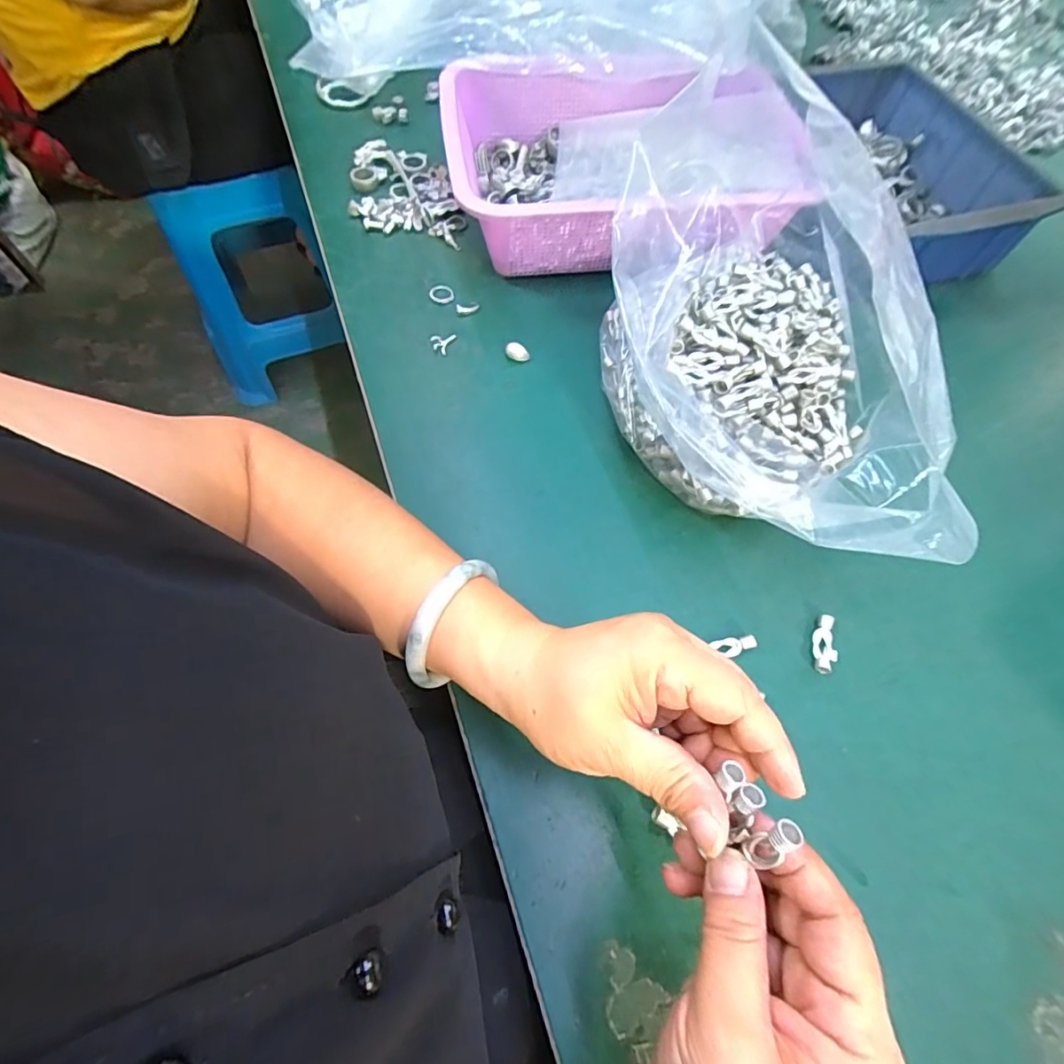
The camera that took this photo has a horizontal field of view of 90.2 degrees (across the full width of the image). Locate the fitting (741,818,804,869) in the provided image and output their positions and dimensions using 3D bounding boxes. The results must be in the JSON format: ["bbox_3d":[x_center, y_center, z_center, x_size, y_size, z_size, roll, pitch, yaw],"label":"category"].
[{"bbox_3d":[0.084,0.110,0.186,0.010,0.028,0.010,8,46,-9],"label":"fitting"}]

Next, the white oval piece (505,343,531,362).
[{"bbox_3d":[-0.012,-0.145,0.430,0.019,0.010,0.011,20,65,9],"label":"white oval piece"}]

